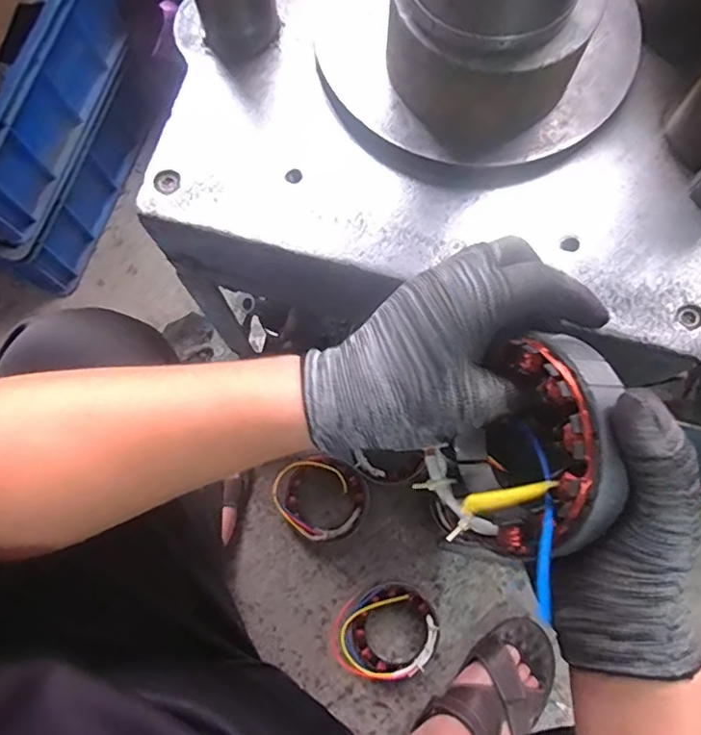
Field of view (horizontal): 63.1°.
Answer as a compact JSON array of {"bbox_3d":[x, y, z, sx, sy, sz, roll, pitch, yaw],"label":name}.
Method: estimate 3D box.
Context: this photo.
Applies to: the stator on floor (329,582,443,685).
[{"bbox_3d":[0.046,0.357,0.764,0.141,0.052,0.121,-34,78,-8],"label":"stator on floor"}]

